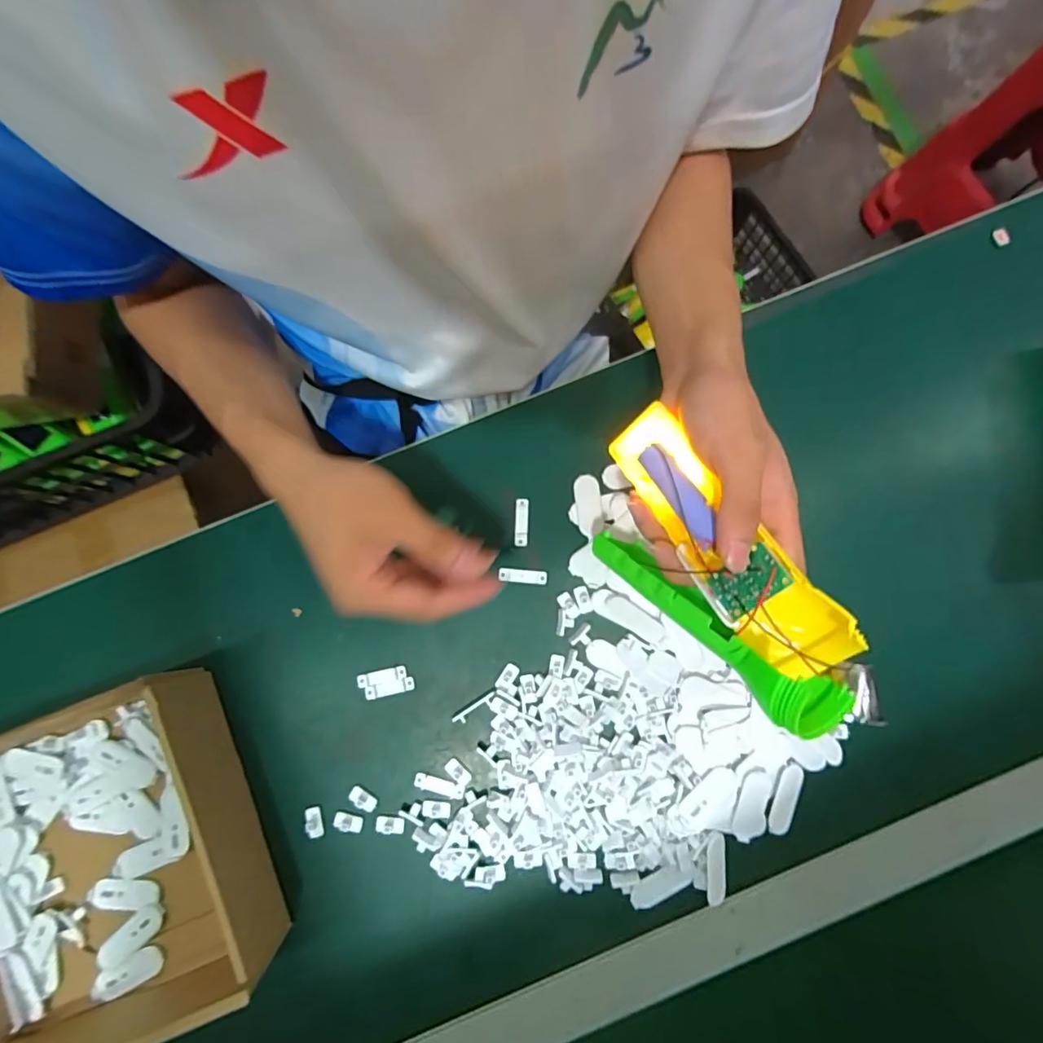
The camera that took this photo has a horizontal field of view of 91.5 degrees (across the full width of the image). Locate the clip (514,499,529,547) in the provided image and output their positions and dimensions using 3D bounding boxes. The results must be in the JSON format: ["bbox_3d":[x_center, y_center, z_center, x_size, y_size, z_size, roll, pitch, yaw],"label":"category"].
[{"bbox_3d":[0.000,0.001,0.398,0.011,0.004,0.037,2,83,1],"label":"clip"}]

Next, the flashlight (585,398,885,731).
[{"bbox_3d":[0.099,0.026,0.281,0.067,0.071,0.180,-30,65,-5],"label":"flashlight"}]

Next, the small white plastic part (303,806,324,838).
[{"bbox_3d":[-0.150,0.218,0.366,0.011,0.004,0.021,-14,83,-1],"label":"small white plastic part"}]

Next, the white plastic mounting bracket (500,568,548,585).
[{"bbox_3d":[0.001,0.042,0.395,0.037,0.004,0.011,4,83,2],"label":"white plastic mounting bracket"}]

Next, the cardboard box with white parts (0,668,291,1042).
[{"bbox_3d":[-0.296,0.233,0.339,0.224,0.067,0.206,-23,83,-2],"label":"cardboard box with white parts"}]

